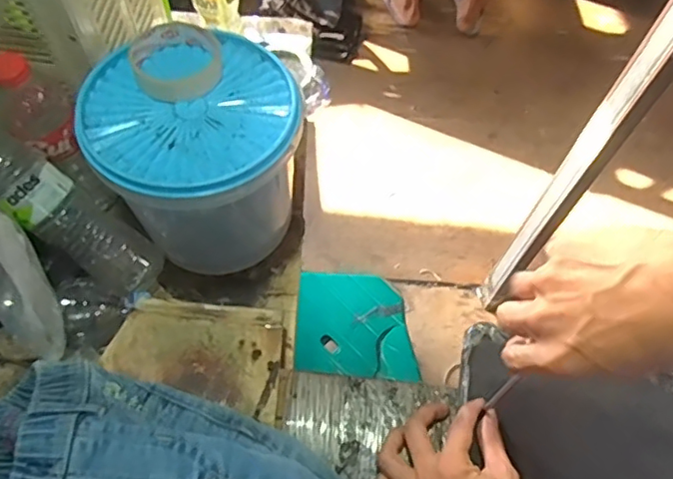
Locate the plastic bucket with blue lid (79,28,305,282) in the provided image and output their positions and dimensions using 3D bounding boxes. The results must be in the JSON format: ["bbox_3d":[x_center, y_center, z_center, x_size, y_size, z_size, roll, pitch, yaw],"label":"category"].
[{"bbox_3d":[-0.139,-0.080,0.613,0.187,0.198,0.184,1,61,-2],"label":"plastic bucket with blue lid"}]

